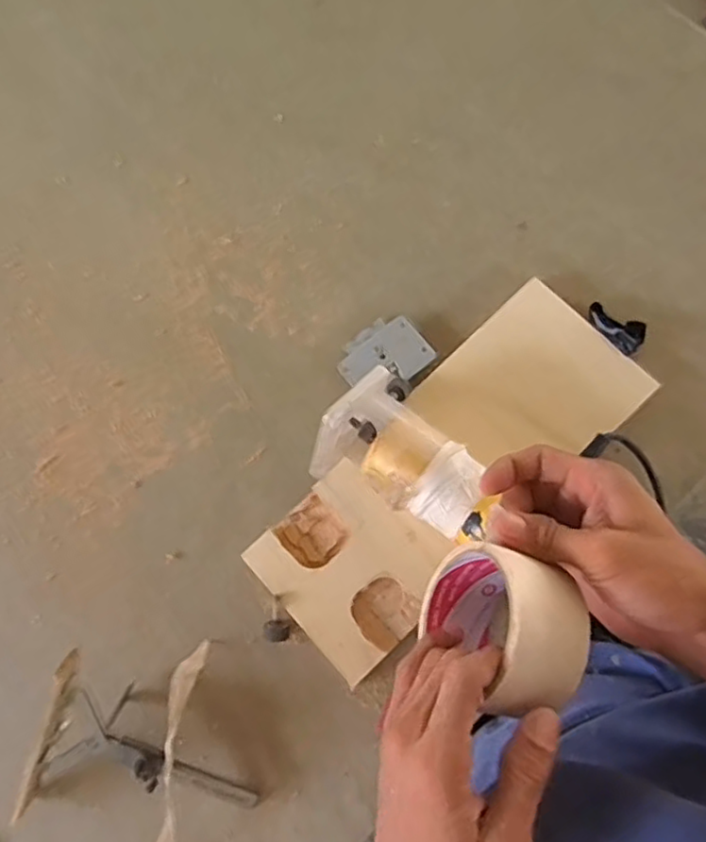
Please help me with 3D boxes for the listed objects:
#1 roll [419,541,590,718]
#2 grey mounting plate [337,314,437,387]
[{"bbox_3d":[0.083,0.120,0.383,0.052,0.100,0.095,11,58,-23],"label":"roll"},{"bbox_3d":[0.030,-0.062,0.641,0.082,0.013,0.068,-39,76,-4],"label":"grey mounting plate"}]

